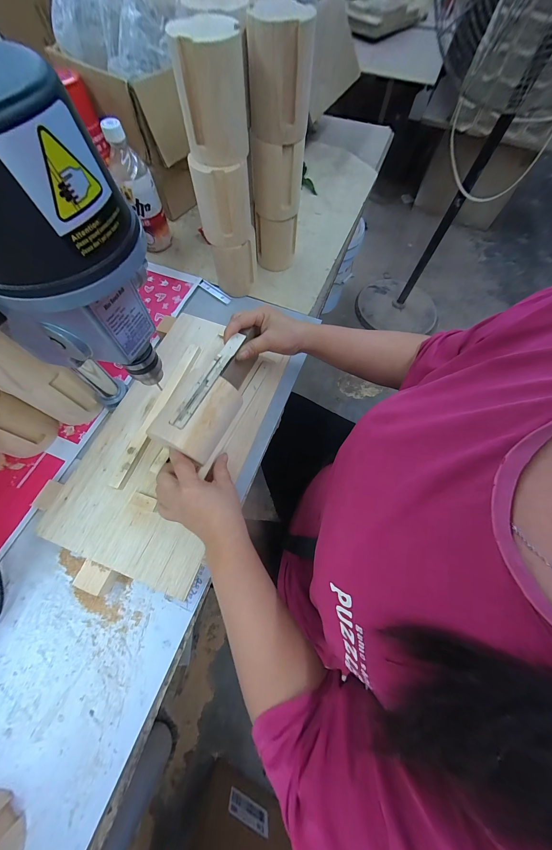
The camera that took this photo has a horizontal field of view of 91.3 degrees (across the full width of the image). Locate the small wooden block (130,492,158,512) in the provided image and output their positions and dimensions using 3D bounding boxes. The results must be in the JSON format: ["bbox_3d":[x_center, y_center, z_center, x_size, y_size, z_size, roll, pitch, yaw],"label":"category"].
[{"bbox_3d":[-0.170,0.099,0.347,0.031,0.005,0.017,15,68,5],"label":"small wooden block"}]

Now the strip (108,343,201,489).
[{"bbox_3d":[-0.173,-0.025,0.399,0.022,0.007,0.242,18,68,6],"label":"strip"}]

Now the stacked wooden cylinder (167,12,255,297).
[{"bbox_3d":[-0.077,-0.346,0.412,0.081,0.297,0.083,-5,68,-4],"label":"stacked wooden cylinder"}]

